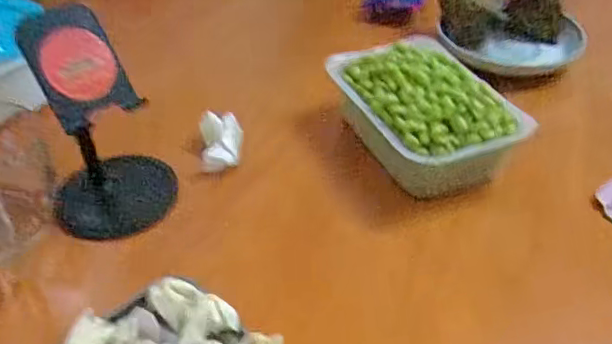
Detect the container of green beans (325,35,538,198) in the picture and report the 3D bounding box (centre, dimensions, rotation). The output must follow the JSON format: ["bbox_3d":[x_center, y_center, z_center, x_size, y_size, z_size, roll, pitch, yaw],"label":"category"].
[{"bbox_3d":[0.099,-0.055,0.501,0.117,0.052,0.174,-15,41,-16],"label":"container of green beans"}]

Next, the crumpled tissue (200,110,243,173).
[{"bbox_3d":[-0.073,-0.028,0.511,0.036,0.025,0.057,-7,40,-6],"label":"crumpled tissue"}]

